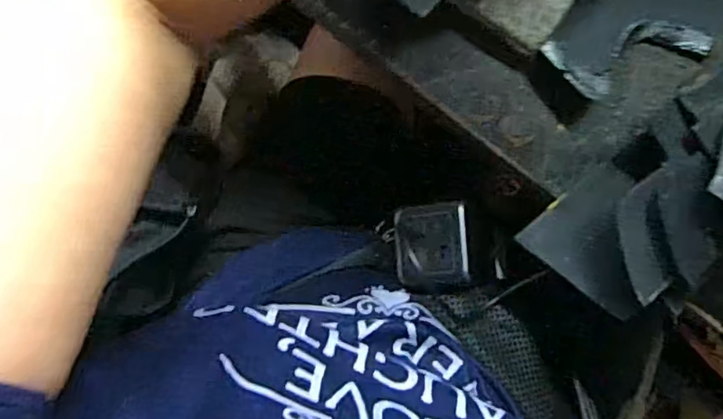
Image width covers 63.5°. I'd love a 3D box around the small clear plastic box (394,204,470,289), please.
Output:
[{"bbox_3d":[0.044,0.022,0.364,0.042,0.025,0.048,-3,99,0],"label":"small clear plastic box"}]

